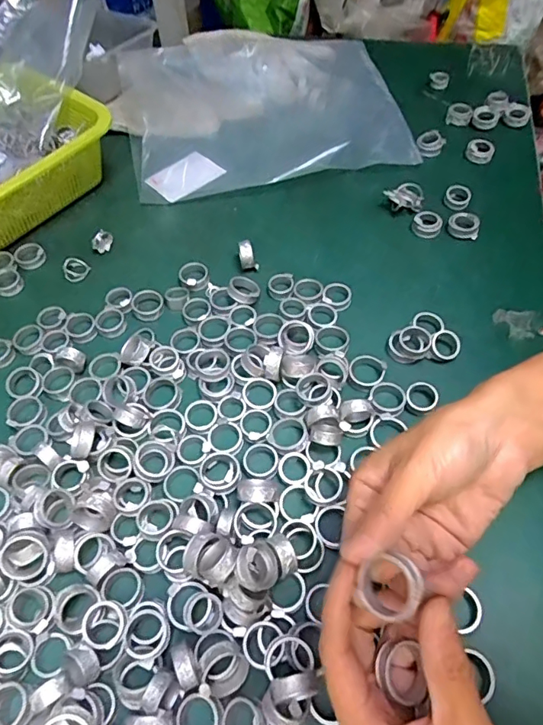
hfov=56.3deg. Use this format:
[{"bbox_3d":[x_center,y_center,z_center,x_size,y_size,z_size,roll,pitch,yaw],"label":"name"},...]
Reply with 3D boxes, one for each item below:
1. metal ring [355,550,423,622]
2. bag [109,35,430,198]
[{"bbox_3d":[0.054,0.099,0.224,0.027,0.010,0.027,-2,85,16],"label":"metal ring"},{"bbox_3d":[-0.015,-0.292,0.571,0.309,0.048,0.230,-12,57,-6],"label":"bag"}]

